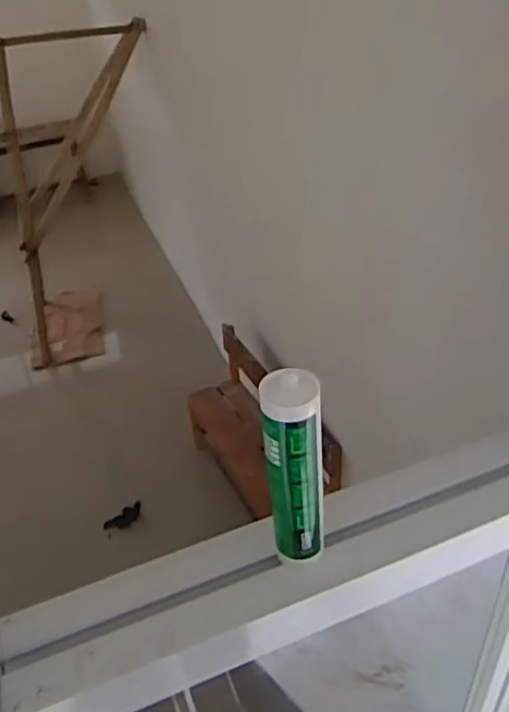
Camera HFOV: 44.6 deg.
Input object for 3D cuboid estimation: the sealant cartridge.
[{"bbox_3d":[0.036,0.102,0.549,0.048,0.202,0.042,-4,39,2],"label":"sealant cartridge"}]

